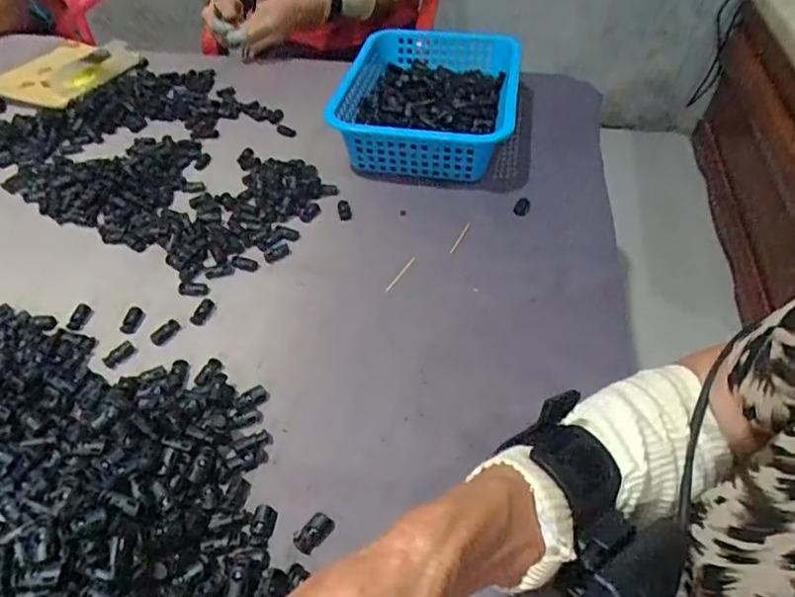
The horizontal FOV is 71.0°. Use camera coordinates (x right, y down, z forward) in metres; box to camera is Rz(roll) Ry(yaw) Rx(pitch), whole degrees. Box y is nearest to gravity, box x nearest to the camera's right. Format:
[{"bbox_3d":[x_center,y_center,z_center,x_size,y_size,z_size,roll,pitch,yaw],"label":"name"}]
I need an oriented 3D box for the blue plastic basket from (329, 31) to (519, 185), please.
[{"bbox_3d":[0.044,-0.257,0.738,0.207,0.086,0.267,8,46,10],"label":"blue plastic basket"}]

